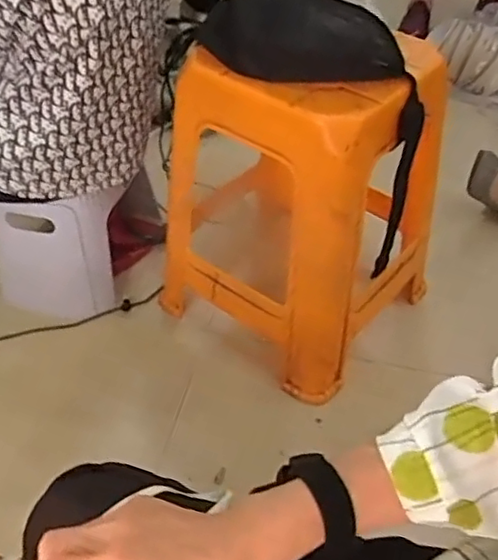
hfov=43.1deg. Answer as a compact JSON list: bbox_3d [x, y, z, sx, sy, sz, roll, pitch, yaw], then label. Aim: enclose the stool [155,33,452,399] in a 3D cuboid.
[{"bbox_3d":[0.109,-0.142,1.054,0.347,0.563,0.388,32,53,26],"label":"stool"}]

